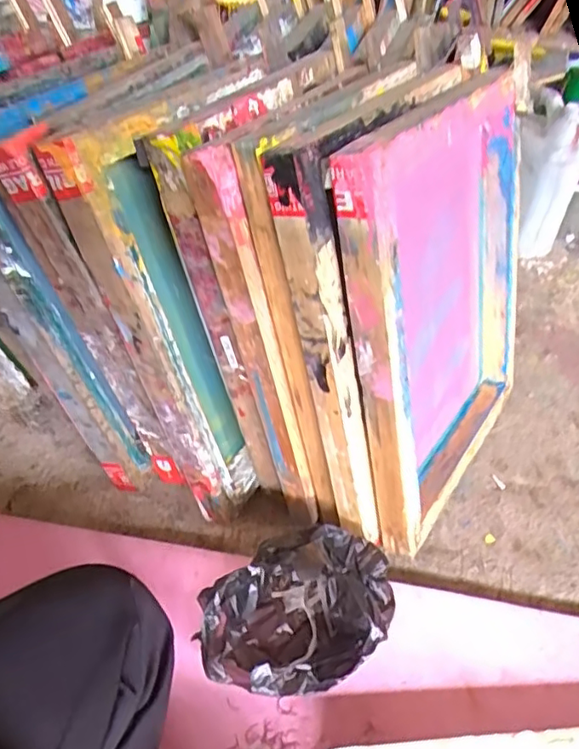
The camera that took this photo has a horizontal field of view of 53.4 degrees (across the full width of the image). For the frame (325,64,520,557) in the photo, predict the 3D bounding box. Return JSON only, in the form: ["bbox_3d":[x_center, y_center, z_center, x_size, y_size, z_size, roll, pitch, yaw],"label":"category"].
[{"bbox_3d":[0.189,-0.071,0.695,0.062,0.478,0.359,13,40,33],"label":"frame"}]

